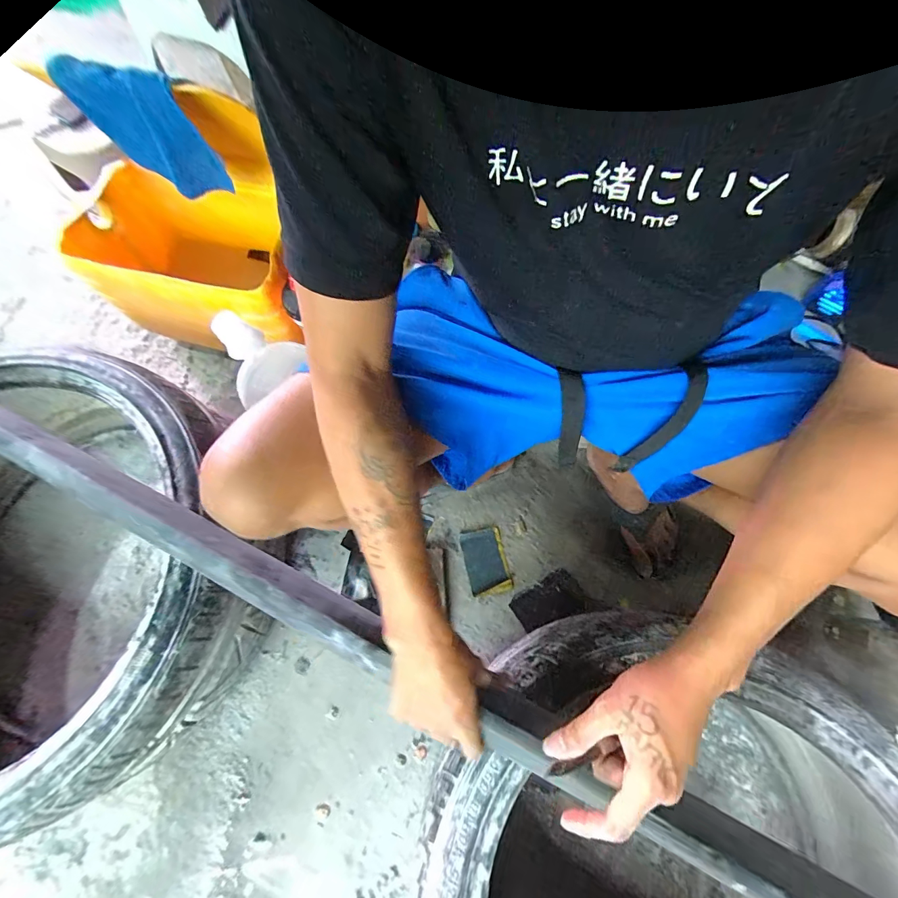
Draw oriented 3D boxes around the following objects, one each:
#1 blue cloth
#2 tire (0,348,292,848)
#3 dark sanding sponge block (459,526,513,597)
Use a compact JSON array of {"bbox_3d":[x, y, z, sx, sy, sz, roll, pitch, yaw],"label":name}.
[{"bbox_3d":[-0.400,-0.423,0.547,0.159,0.136,0.051,19,72,8],"label":"blue cloth"},{"bbox_3d":[-0.580,0.182,0.623,0.594,0.288,0.603,-1,70,2],"label":"tire"},{"bbox_3d":[0.066,0.202,0.733,0.072,0.008,0.113,-12,70,-2],"label":"dark sanding sponge block"}]

